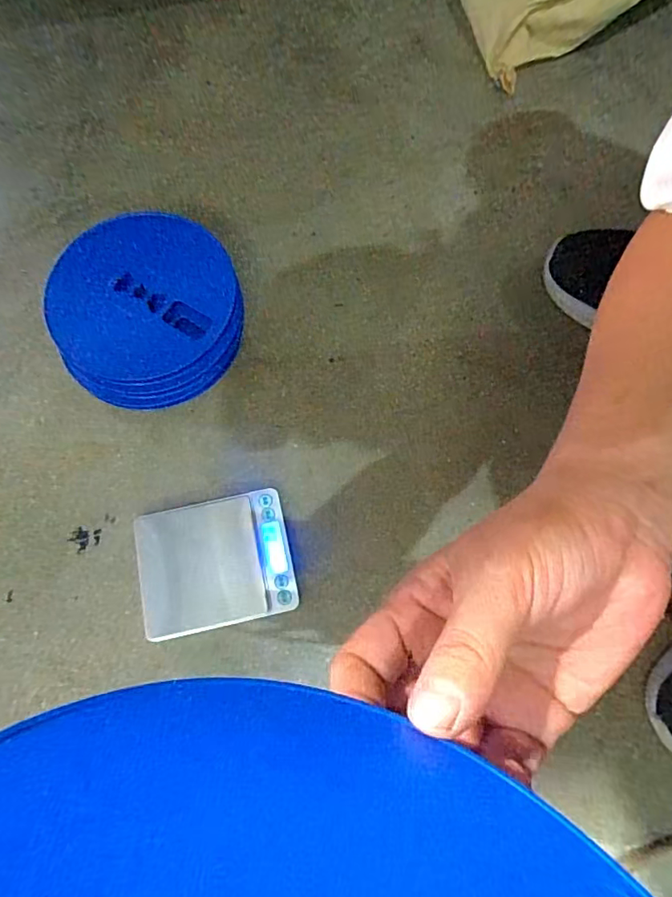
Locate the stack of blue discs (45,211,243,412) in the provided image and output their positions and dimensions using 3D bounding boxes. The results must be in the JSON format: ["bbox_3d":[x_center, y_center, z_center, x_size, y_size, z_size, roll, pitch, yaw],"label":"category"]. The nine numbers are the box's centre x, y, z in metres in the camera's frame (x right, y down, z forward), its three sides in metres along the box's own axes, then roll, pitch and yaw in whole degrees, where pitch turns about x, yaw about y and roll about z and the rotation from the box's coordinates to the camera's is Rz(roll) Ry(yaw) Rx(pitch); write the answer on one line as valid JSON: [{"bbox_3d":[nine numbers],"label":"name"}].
[{"bbox_3d":[-0.177,-0.131,0.489,0.171,0.045,0.183,5,73,2],"label":"stack of blue discs"}]

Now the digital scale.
[{"bbox_3d":[-0.100,0.094,0.435,0.121,0.019,0.103,-12,73,-3],"label":"digital scale"}]

